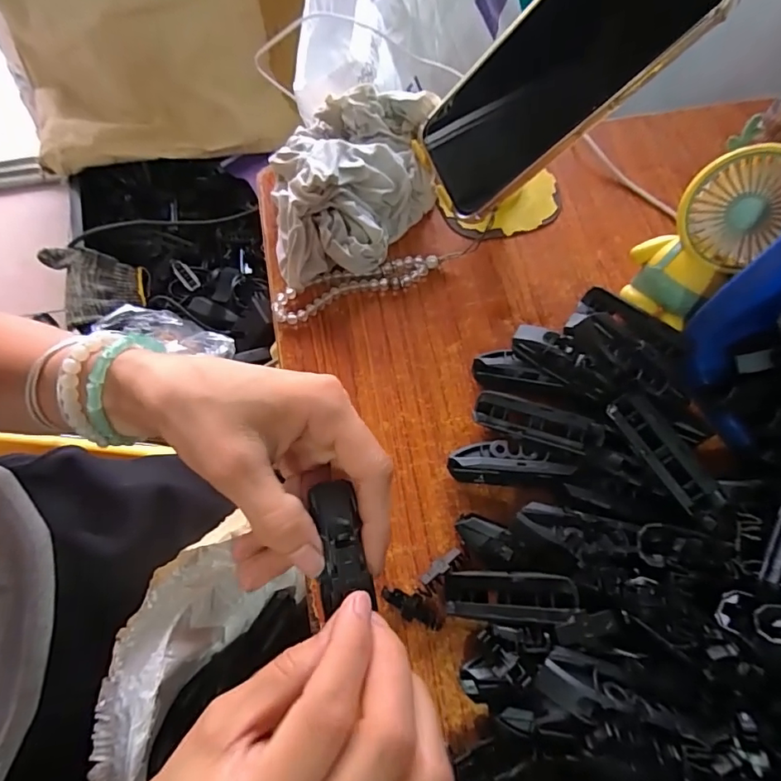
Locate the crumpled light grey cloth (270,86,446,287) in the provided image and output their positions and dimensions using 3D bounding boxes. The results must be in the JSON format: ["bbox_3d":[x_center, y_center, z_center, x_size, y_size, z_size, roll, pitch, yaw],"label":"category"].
[{"bbox_3d":[-0.025,-0.138,0.338,0.104,0.051,0.132,1,69,0],"label":"crumpled light grey cloth"}]

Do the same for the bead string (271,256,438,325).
[{"bbox_3d":[-0.023,-0.072,0.336,0.114,0.010,0.025,-19,71,-8],"label":"bead string"}]

